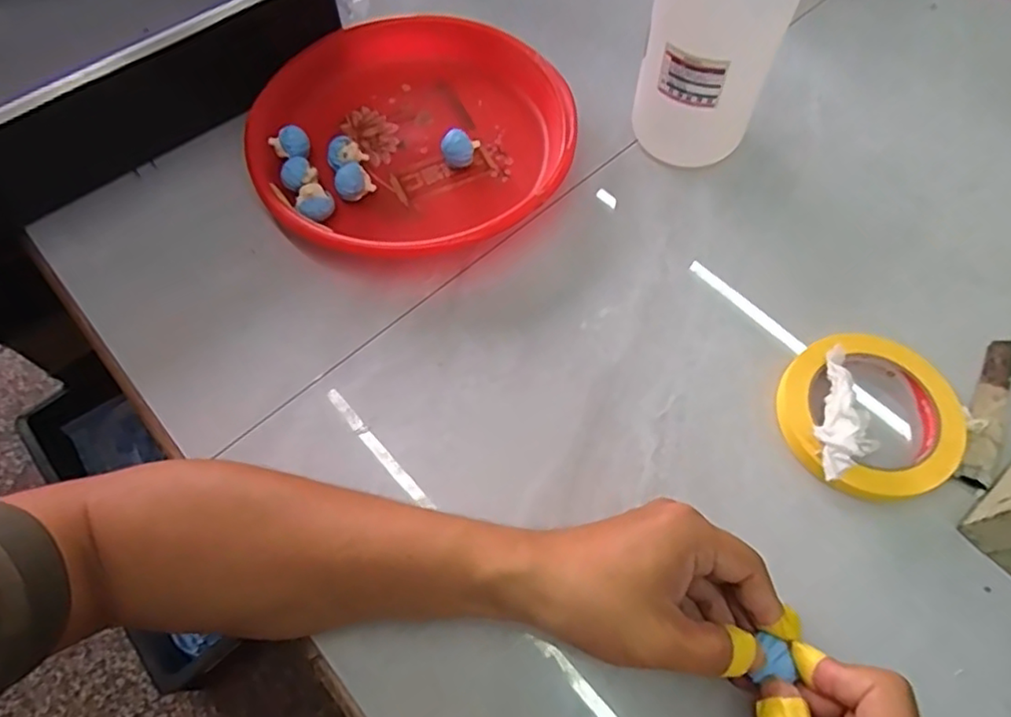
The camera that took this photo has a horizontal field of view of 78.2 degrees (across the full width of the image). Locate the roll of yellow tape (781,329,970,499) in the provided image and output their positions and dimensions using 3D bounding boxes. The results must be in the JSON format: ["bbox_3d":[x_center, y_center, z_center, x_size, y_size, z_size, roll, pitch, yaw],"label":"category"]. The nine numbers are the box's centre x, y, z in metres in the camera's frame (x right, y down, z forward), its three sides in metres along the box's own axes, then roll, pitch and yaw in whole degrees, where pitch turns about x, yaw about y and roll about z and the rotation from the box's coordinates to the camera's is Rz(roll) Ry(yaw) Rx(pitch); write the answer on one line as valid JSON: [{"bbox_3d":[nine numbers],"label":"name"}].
[{"bbox_3d":[0.235,0.036,0.403,0.103,0.022,0.106,-1,64,2],"label":"roll of yellow tape"}]

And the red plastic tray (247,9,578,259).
[{"bbox_3d":[-0.074,-0.179,0.509,0.250,0.039,0.244,20,66,12],"label":"red plastic tray"}]

